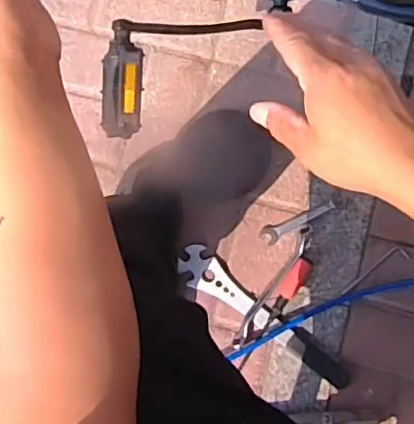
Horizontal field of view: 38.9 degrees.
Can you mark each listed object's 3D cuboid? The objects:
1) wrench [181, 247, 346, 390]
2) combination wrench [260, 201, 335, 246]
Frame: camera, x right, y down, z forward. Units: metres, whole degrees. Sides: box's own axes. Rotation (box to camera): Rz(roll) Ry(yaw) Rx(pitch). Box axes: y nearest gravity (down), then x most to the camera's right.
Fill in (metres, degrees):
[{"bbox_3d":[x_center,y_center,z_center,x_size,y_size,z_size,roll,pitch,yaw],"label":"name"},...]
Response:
[{"bbox_3d":[0.087,0.168,0.914,0.316,0.018,0.055,40,87,2],"label":"wrench"},{"bbox_3d":[0.143,0.014,0.923,0.121,0.004,0.029,-26,87,-2],"label":"combination wrench"}]

